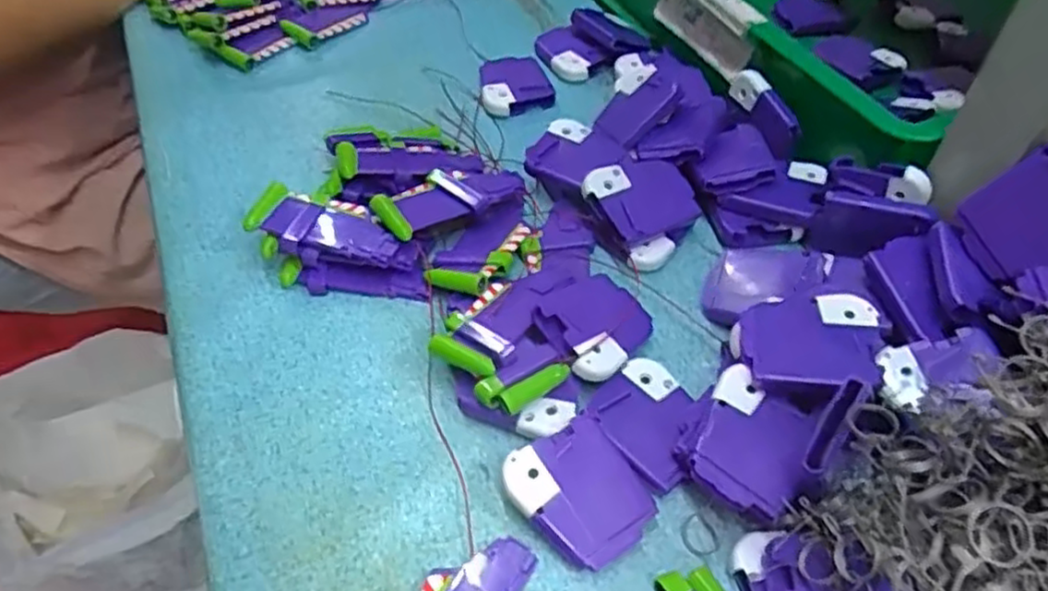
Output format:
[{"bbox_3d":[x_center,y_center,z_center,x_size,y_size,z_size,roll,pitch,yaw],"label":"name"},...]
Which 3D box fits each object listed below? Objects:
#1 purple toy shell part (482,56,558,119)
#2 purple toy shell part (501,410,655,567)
[{"bbox_3d":[-0.007,-0.160,0.533,0.051,0.014,0.063,-7,51,-4],"label":"purple toy shell part"},{"bbox_3d":[0.025,0.090,0.323,0.051,0.013,0.060,-29,70,-17],"label":"purple toy shell part"}]

